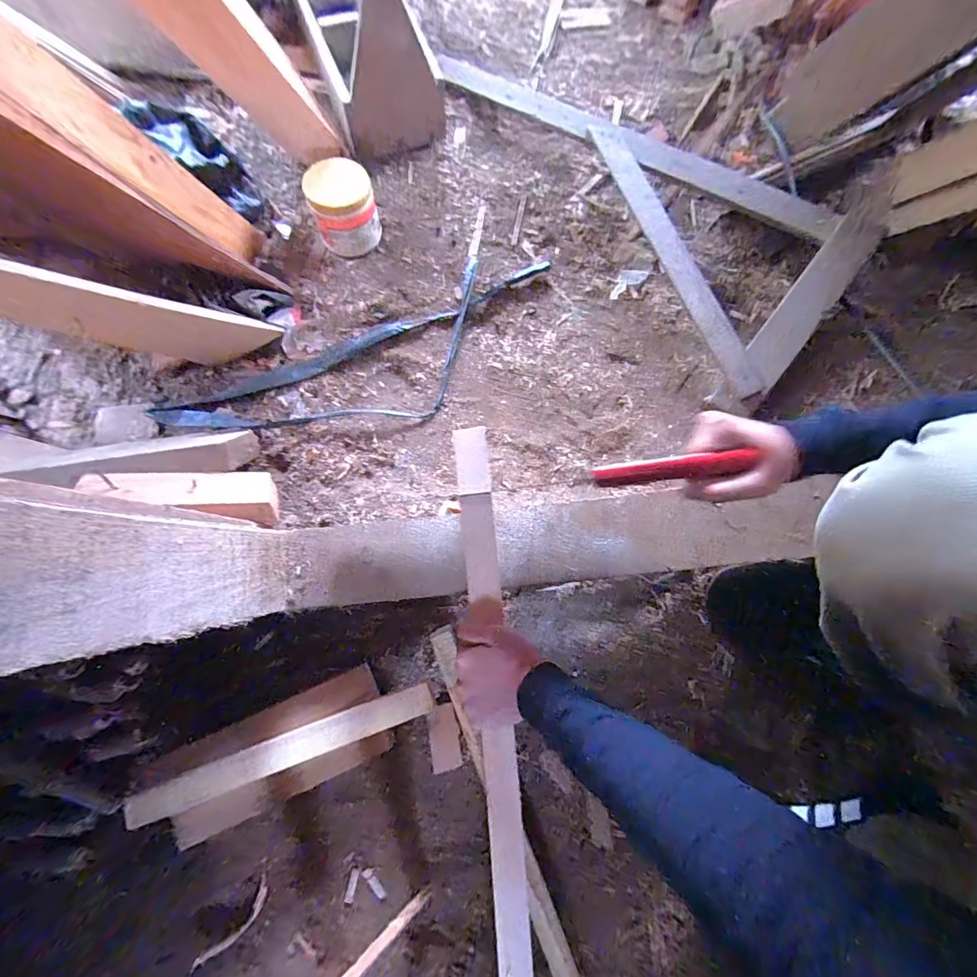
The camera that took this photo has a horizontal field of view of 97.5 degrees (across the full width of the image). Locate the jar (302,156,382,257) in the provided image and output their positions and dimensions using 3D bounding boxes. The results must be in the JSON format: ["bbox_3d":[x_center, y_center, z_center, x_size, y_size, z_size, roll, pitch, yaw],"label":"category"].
[{"bbox_3d":[-0.228,-0.447,0.685,0.096,0.103,0.089,-1,79,5],"label":"jar"}]

